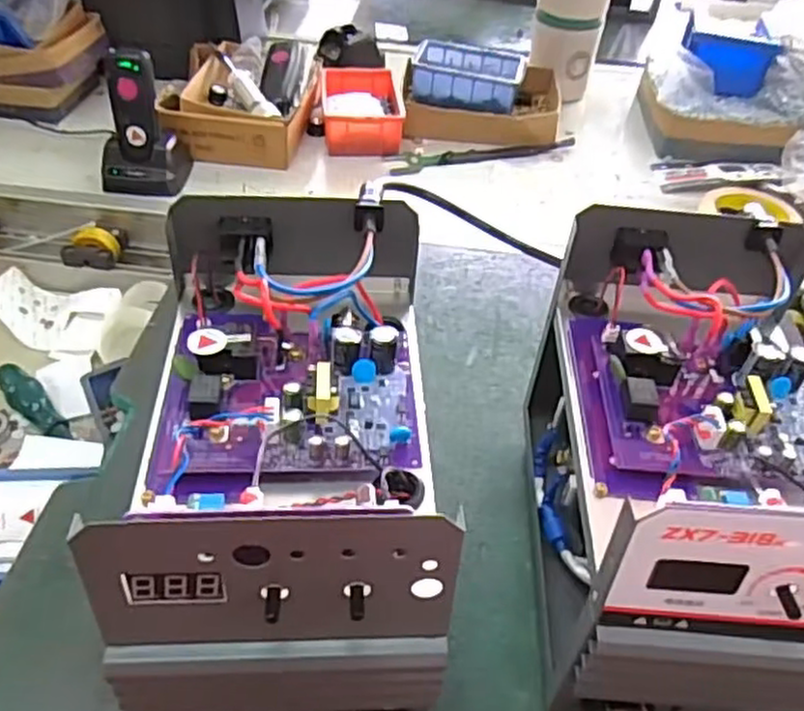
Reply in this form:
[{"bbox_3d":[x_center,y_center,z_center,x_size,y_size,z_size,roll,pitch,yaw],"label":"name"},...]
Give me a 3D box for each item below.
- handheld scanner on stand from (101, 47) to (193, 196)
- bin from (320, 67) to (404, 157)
[{"bbox_3d":[-0.281,-0.245,0.767,0.085,0.132,0.066,2,44,-2],"label":"handheld scanner on stand"},{"bbox_3d":[-0.050,-0.312,0.911,0.098,0.049,0.157,0,44,-4],"label":"bin"}]

